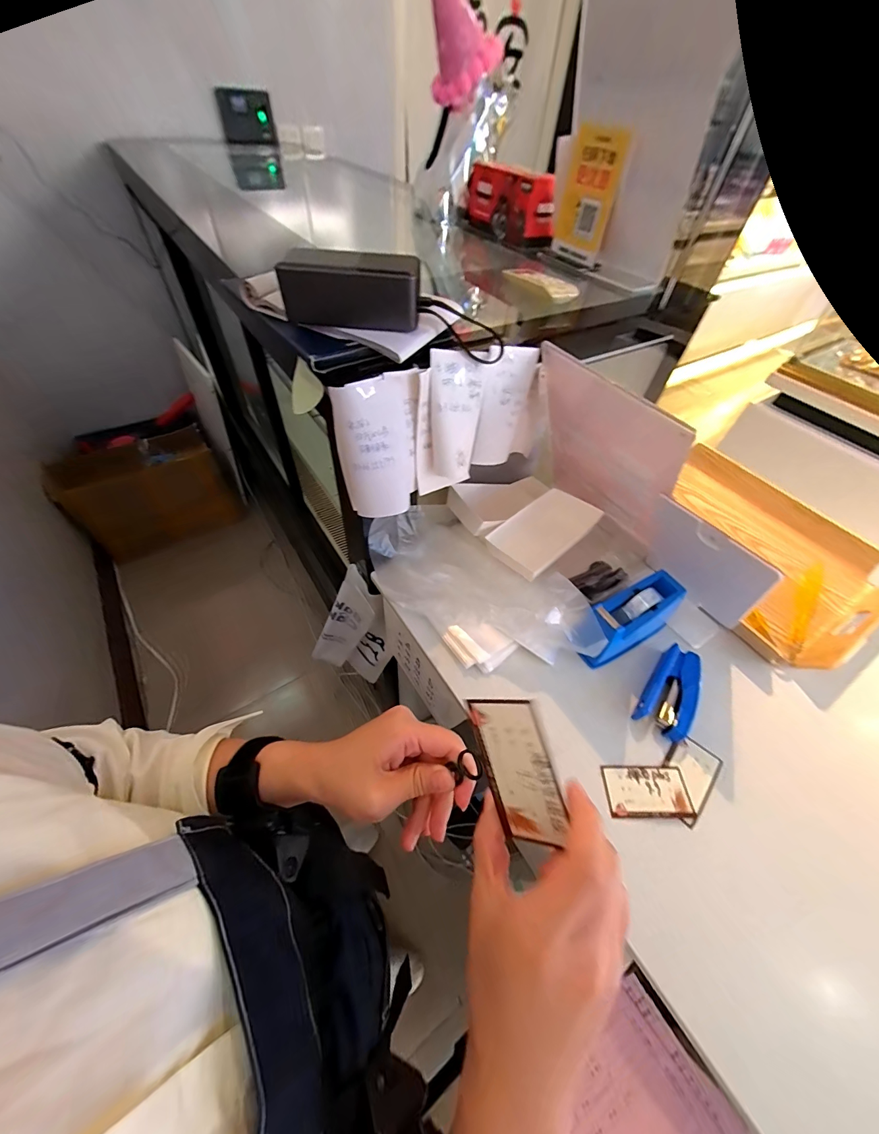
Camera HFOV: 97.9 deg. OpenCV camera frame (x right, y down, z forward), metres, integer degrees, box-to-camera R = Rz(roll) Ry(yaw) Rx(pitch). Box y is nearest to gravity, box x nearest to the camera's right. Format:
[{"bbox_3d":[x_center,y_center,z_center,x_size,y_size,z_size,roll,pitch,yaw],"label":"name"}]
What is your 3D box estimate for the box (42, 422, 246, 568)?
[{"bbox_3d":[-1.158,-0.292,1.557,0.530,0.373,0.239,-28,59,-24],"label":"box"}]

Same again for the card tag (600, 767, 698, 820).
[{"bbox_3d":[0.226,0.244,0.417,0.089,0.004,0.048,-1,51,1],"label":"card tag"}]

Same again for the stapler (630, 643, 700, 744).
[{"bbox_3d":[0.285,0.150,0.470,0.050,0.026,0.110,32,56,19],"label":"stapler"}]

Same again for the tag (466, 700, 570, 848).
[{"bbox_3d":[0.046,0.121,0.226,0.004,0.047,0.086,-17,87,-51],"label":"tag"}]

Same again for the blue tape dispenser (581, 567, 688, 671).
[{"bbox_3d":[0.246,0.066,0.498,0.144,0.088,0.058,-22,57,-20],"label":"blue tape dispenser"}]

